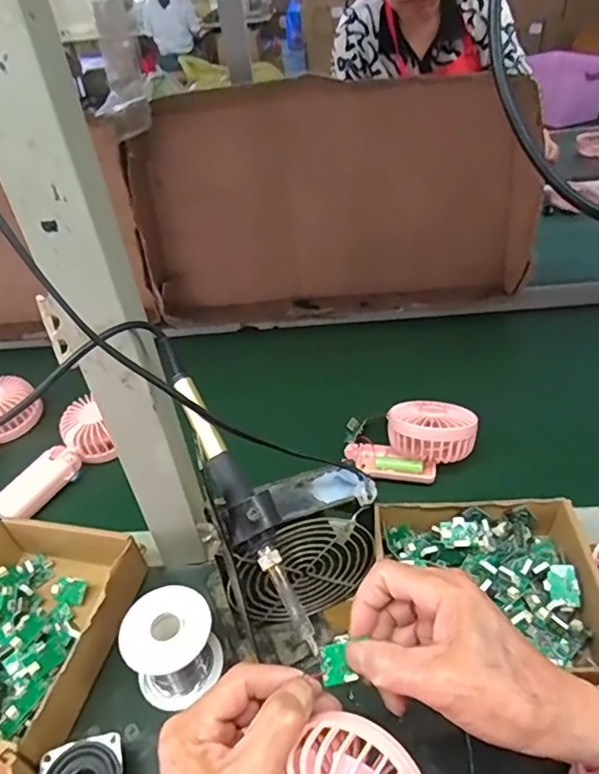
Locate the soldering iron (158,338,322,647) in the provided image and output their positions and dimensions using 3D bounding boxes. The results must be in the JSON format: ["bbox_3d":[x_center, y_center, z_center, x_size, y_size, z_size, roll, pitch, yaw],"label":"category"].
[{"bbox_3d":[-0.040,0.056,0.327,0.018,0.019,0.206,-24,74,-20],"label":"soldering iron"}]

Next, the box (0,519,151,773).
[{"bbox_3d":[-0.224,0.190,0.446,0.158,0.047,0.179,6,41,15],"label":"box"}]

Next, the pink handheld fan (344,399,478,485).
[{"bbox_3d":[0.120,0.055,0.567,0.124,0.063,0.072,-15,40,-10],"label":"pink handheld fan"}]

